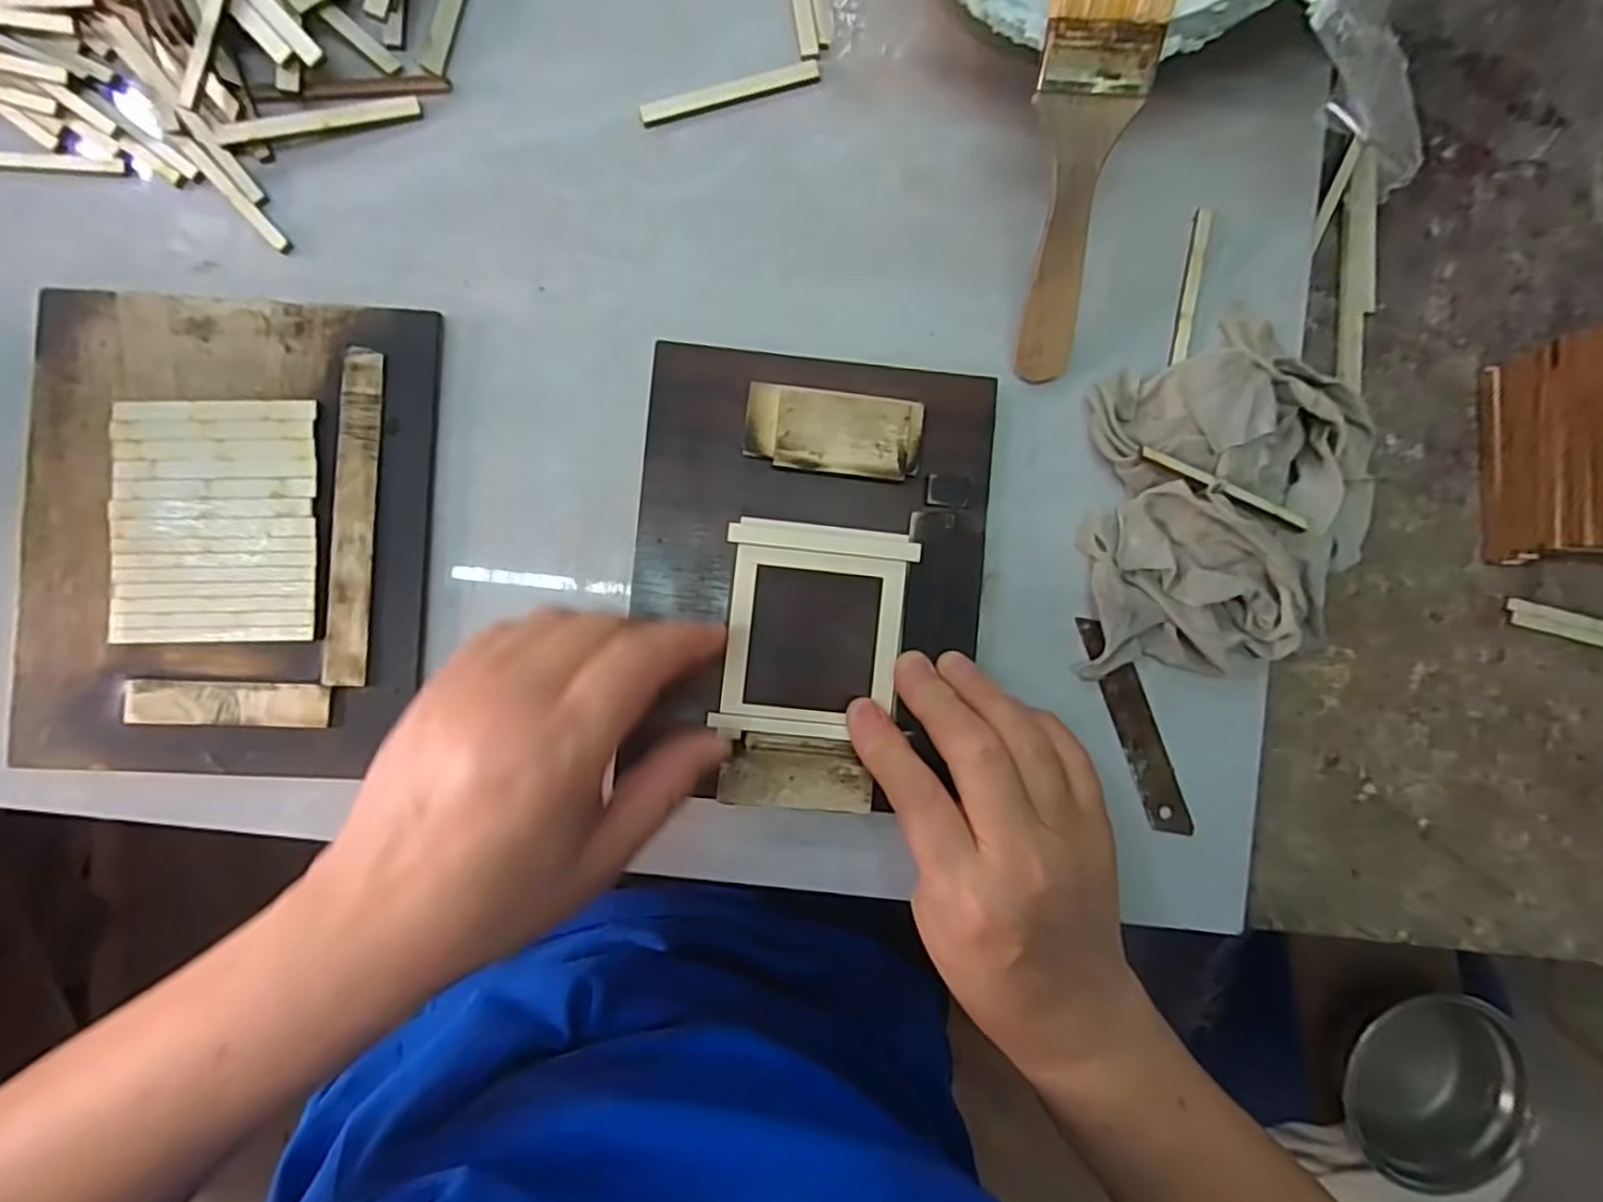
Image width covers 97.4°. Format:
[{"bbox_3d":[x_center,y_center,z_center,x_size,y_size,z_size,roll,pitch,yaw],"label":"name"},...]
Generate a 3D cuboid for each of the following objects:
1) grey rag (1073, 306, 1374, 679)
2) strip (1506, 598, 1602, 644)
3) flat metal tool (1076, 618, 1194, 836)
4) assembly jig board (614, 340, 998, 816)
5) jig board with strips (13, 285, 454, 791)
[{"bbox_3d":[0.191,-0.045,0.307,0.128,0.040,0.149,2,90,-4],"label":"grey rag"},{"bbox_3d":[0.377,0.013,0.338,0.078,0.006,0.013,14,89,-4],"label":"strip"},{"bbox_3d":[0.149,0.056,0.312,0.018,0.006,0.103,-20,91,-4],"label":"flat metal tool"},{"bbox_3d":[0.003,-0.010,0.299,0.144,0.022,0.187,5,90,-4],"label":"assembly jig board"},{"bbox_3d":[-0.237,-0.027,0.291,0.158,0.012,0.193,3,90,-4],"label":"jig board with strips"}]

